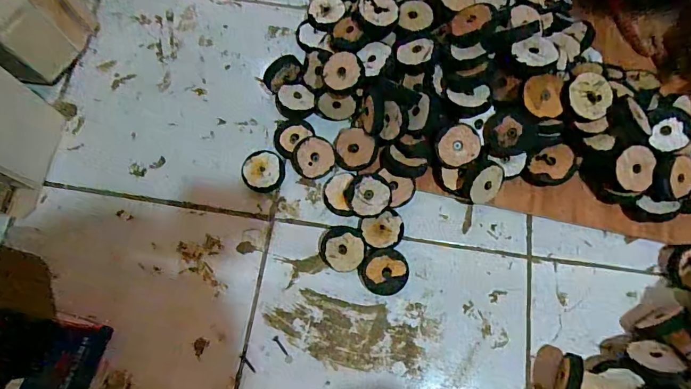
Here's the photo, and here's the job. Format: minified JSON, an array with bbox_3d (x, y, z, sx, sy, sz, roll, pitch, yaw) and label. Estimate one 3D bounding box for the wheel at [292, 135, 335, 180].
[{"bbox_3d":[-0.037,-0.046,0.508,0.049,0.010,0.052,0,72,0],"label":"wheel"}]

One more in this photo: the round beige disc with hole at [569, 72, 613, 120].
[{"bbox_3d":[0.253,-0.101,0.434,0.043,0.004,0.047,-15,86,-2],"label":"round beige disc with hole"}]

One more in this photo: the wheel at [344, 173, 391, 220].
[{"bbox_3d":[0.026,0.002,0.490,0.051,0.018,0.048,0,86,-3],"label":"wheel"}]

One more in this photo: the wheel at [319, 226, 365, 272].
[{"bbox_3d":[-0.004,0.060,0.478,0.051,0.017,0.052,0,72,0],"label":"wheel"}]

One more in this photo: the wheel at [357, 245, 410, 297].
[{"bbox_3d":[0.043,0.086,0.472,0.052,0.022,0.052,2,84,-17],"label":"wheel"}]

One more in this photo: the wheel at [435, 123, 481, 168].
[{"bbox_3d":[0.128,-0.055,0.481,0.048,0.013,0.048,0,91,2],"label":"wheel"}]

